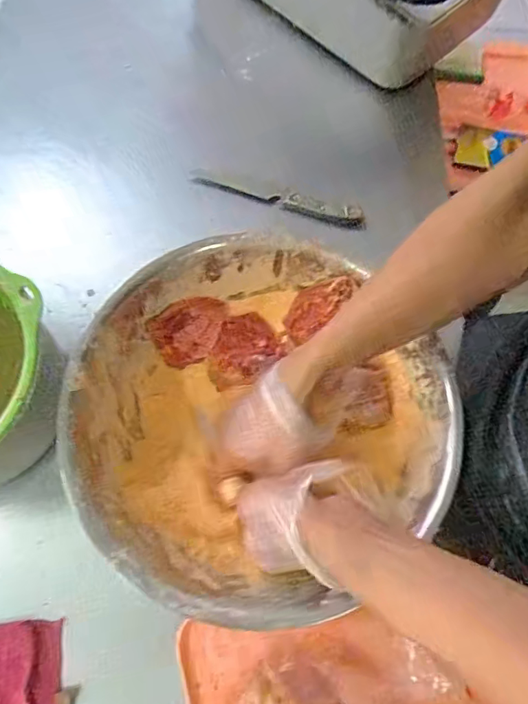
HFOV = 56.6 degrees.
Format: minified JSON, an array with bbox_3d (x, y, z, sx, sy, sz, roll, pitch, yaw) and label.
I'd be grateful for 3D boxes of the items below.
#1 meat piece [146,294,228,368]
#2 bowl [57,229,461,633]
[{"bbox_3d":[-0.079,-0.025,0.548,0.090,0.046,0.057,-23,72,-11],"label":"meat piece"},{"bbox_3d":[-0.005,0.070,0.496,0.333,0.135,0.337,1,69,-2],"label":"bowl"}]

